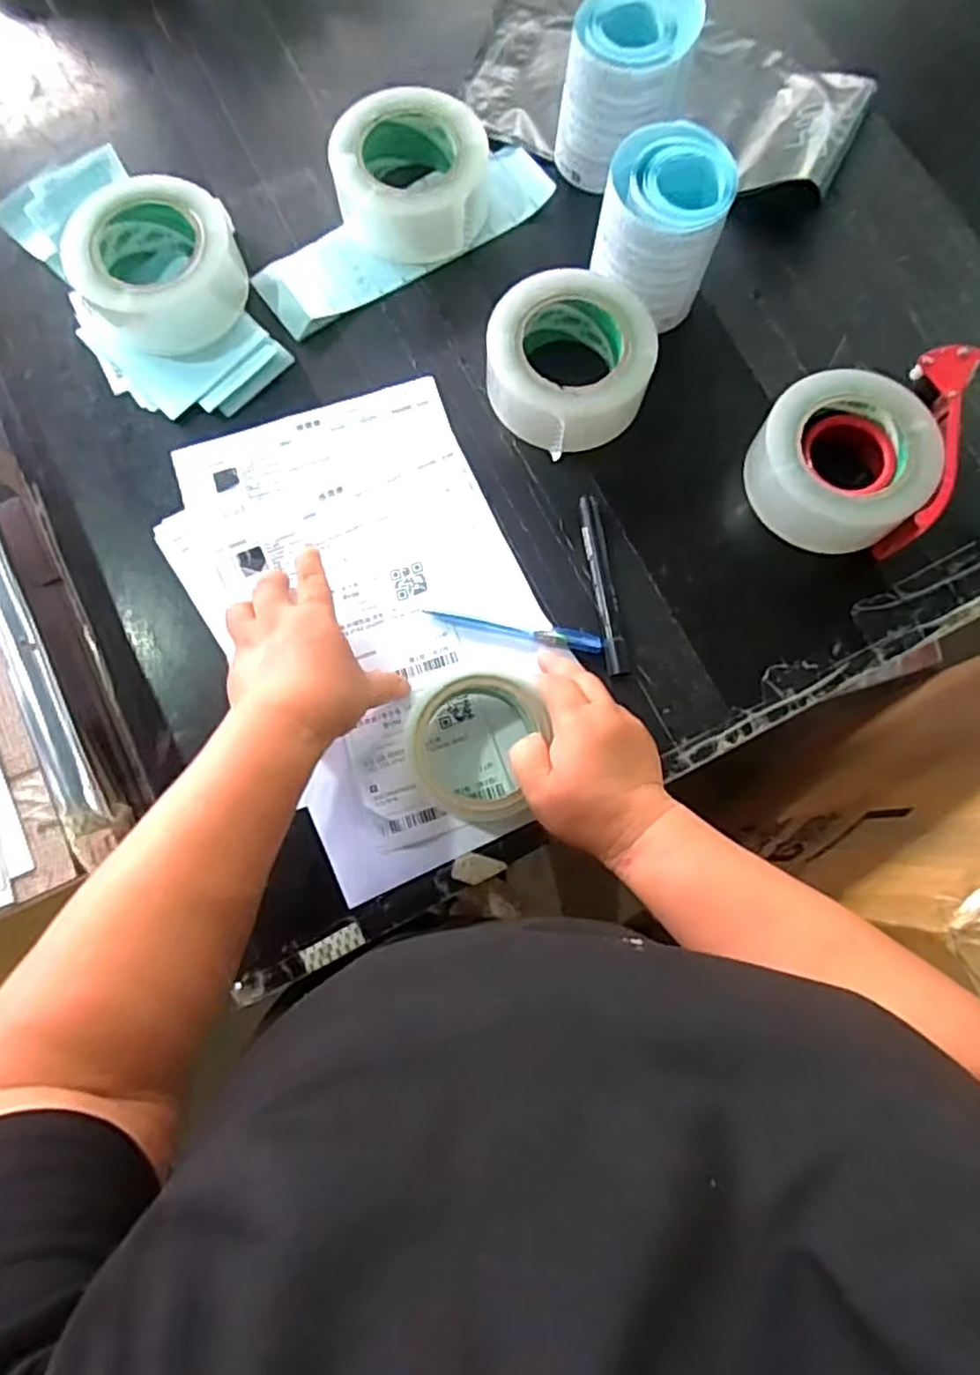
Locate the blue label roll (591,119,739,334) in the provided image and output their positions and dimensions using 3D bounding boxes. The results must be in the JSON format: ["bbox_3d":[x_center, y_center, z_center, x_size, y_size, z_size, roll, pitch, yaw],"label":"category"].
[{"bbox_3d":[0.126,-0.338,0.521,0.089,0.105,0.104,19,77,3],"label":"blue label roll"}]

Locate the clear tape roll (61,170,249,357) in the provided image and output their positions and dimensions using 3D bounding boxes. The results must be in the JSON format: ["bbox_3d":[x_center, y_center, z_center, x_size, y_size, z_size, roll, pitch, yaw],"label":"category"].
[{"bbox_3d":[-0.258,-0.325,0.531,0.116,0.066,0.112,0,77,-1],"label":"clear tape roll"}]

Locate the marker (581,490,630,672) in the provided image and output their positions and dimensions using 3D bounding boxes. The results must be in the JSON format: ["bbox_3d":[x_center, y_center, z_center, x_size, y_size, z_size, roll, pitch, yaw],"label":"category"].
[{"bbox_3d":[0.084,-0.077,0.508,0.016,0.012,0.137,-8,77,-3],"label":"marker"}]

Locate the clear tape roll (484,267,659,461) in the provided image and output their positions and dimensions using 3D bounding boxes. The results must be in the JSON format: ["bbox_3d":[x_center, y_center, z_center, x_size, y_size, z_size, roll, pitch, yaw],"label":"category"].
[{"bbox_3d":[0.060,-0.250,0.525,0.118,0.056,0.117,0,77,-1],"label":"clear tape roll"}]

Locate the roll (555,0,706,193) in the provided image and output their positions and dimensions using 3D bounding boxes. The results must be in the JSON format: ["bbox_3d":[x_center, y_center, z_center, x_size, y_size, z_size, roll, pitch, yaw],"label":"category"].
[{"bbox_3d":[0.109,-0.485,0.553,0.096,0.103,0.120,9,77,1],"label":"roll"}]

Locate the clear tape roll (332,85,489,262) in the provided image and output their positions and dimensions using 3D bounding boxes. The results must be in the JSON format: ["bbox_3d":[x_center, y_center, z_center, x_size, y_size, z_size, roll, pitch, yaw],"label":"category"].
[{"bbox_3d":[-0.064,-0.414,0.557,0.123,0.065,0.102,-1,77,-2],"label":"clear tape roll"}]

